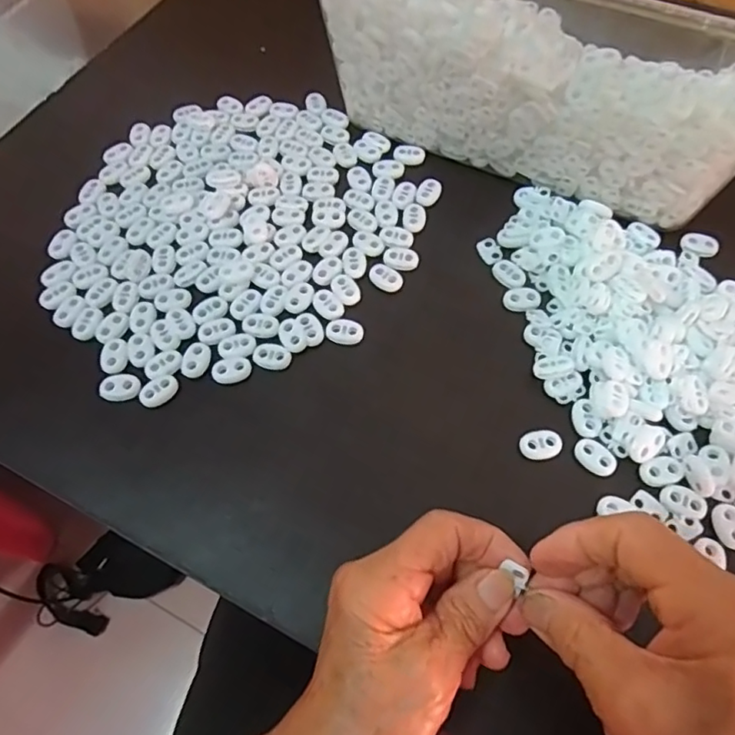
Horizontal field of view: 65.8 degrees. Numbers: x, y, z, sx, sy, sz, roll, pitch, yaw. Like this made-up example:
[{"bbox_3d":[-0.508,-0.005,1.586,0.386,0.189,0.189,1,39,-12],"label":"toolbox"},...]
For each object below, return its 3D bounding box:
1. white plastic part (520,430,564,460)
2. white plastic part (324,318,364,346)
[{"bbox_3d":[0.095,0.041,0.310,0.022,0.004,0.015,-8,63,-2],"label":"white plastic part"},{"bbox_3d":[-0.014,-0.022,0.346,0.022,0.006,0.016,9,64,6],"label":"white plastic part"}]

